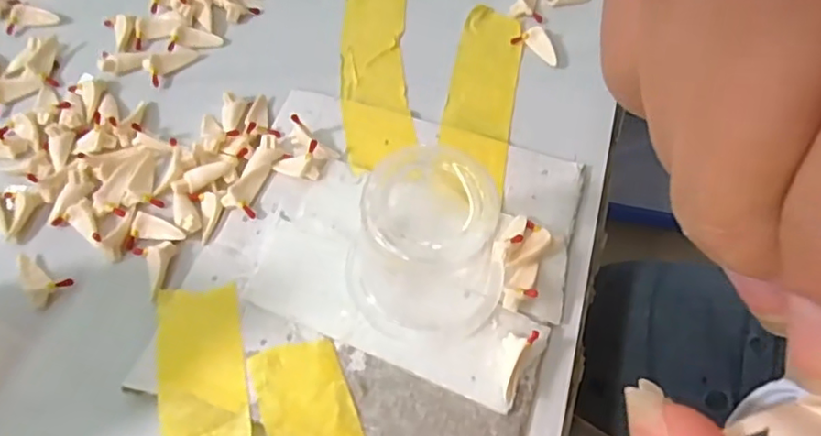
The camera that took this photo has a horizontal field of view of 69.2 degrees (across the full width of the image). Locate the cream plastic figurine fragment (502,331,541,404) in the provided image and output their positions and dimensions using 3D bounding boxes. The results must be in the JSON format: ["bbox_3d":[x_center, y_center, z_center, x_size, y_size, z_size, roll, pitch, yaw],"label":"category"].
[{"bbox_3d":[0.023,0.033,0.136,0.006,0.009,0.016,24,65,12],"label":"cream plastic figurine fragment"}]

